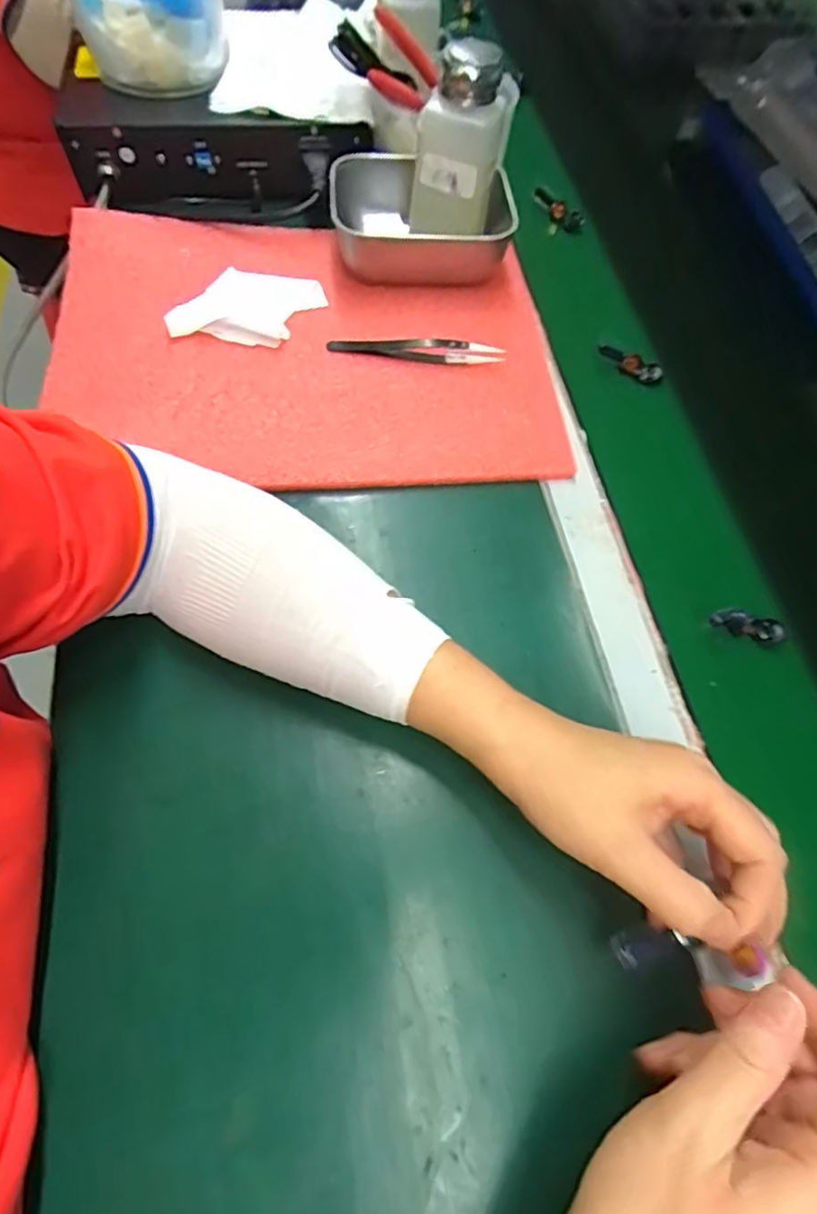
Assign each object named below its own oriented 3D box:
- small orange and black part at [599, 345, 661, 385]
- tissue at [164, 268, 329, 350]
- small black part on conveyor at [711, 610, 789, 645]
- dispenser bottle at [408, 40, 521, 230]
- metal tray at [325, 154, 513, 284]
[{"bbox_3d":[0.168,-0.183,0.449,0.050,0.016,0.008,27,65,9],"label":"small orange and black part"},{"bbox_3d":[-0.115,-0.218,0.431,0.070,0.014,0.094,26,65,9],"label":"tissue"},{"bbox_3d":[0.198,0.010,0.351,0.050,0.015,0.015,14,63,-13],"label":"small black part on conveyor"},{"bbox_3d":[0.032,-0.315,0.423,0.055,0.122,0.047,23,64,7],"label":"dispenser bottle"},{"bbox_3d":[0.011,-0.299,0.455,0.139,0.046,0.104,-1,64,-4],"label":"metal tray"}]

